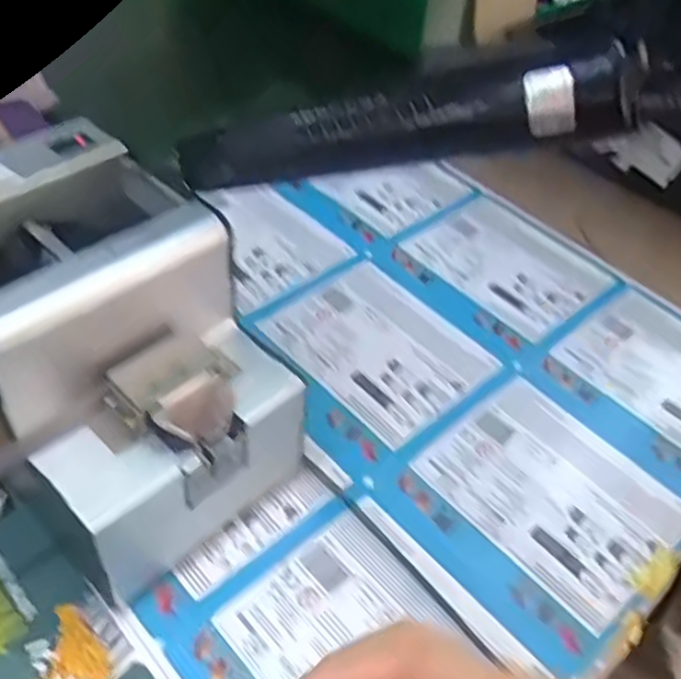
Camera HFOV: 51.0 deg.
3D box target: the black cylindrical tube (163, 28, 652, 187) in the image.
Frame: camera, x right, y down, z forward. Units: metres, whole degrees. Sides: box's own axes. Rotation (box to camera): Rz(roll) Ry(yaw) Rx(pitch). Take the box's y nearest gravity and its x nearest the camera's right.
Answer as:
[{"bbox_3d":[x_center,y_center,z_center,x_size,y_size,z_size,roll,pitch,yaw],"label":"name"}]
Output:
[{"bbox_3d":[0.017,-0.091,0.293,0.195,0.039,0.027,-4,42,24],"label":"black cylindrical tube"}]

